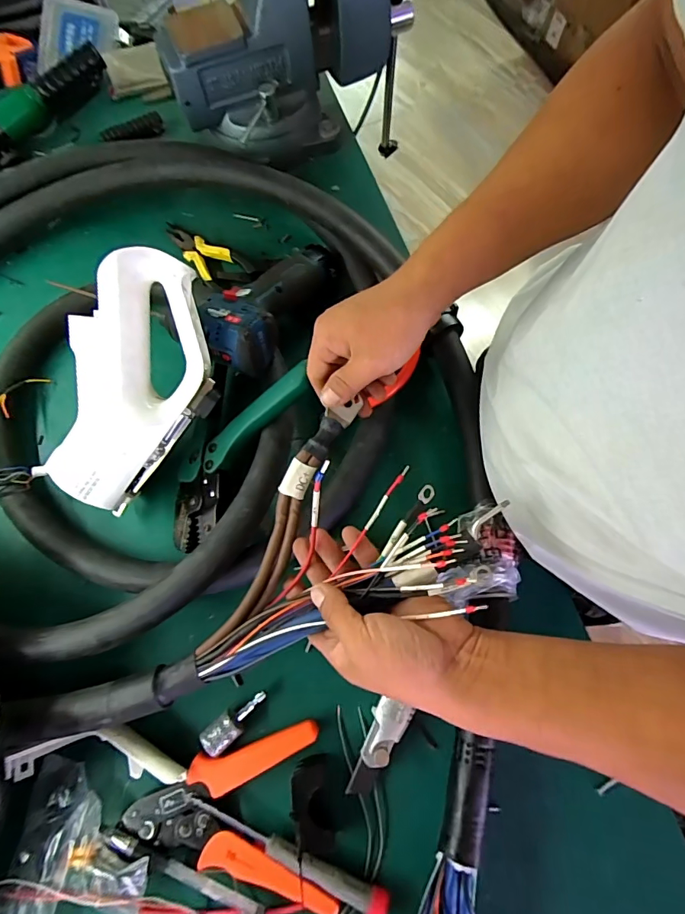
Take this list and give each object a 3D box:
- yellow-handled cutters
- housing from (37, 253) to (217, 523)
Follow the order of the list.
[{"bbox_3d":[-0.168,-0.251,0.547,0.054,0.017,0.139,-41,74,-11],"label":"yellow-handled cutters"},{"bbox_3d":[-0.188,-0.065,0.411,0.111,0.056,0.226,15,98,-23],"label":"housing"}]

